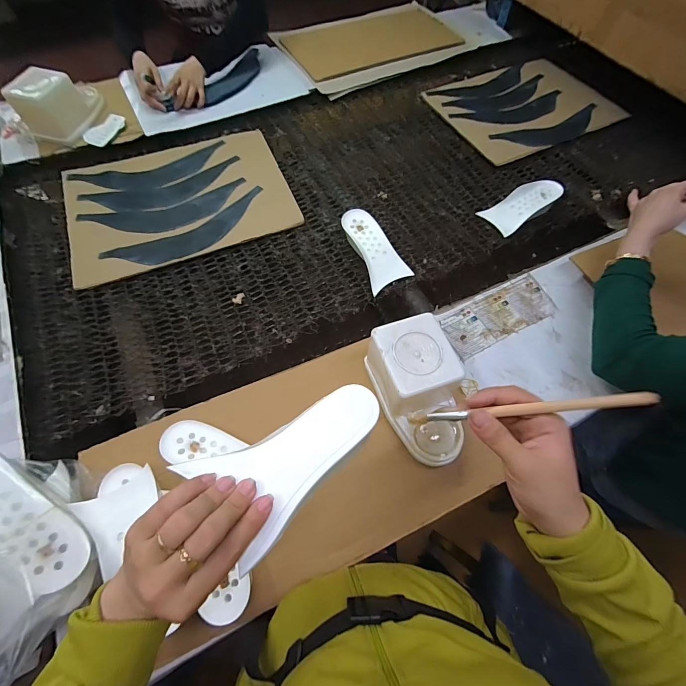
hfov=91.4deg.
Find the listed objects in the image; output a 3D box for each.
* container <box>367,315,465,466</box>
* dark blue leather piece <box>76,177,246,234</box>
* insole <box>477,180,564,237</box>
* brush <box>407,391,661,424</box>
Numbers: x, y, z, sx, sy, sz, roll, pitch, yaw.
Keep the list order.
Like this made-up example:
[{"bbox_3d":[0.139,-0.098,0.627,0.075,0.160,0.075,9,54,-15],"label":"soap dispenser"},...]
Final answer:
[{"bbox_3d":[0.111,0.073,0.484,0.108,0.114,0.192,-14,62,-11],"label":"container"},{"bbox_3d":[-0.383,-0.286,0.744,0.343,0.011,0.090,-19,76,-11],"label":"dark blue leather piece"},{"bbox_3d":[0.397,-0.312,0.749,0.169,0.048,0.093,-34,71,-14],"label":"insole"},{"bbox_3d":[0.136,0.053,0.265,0.169,0.008,0.009,-10,65,20],"label":"brush"}]

